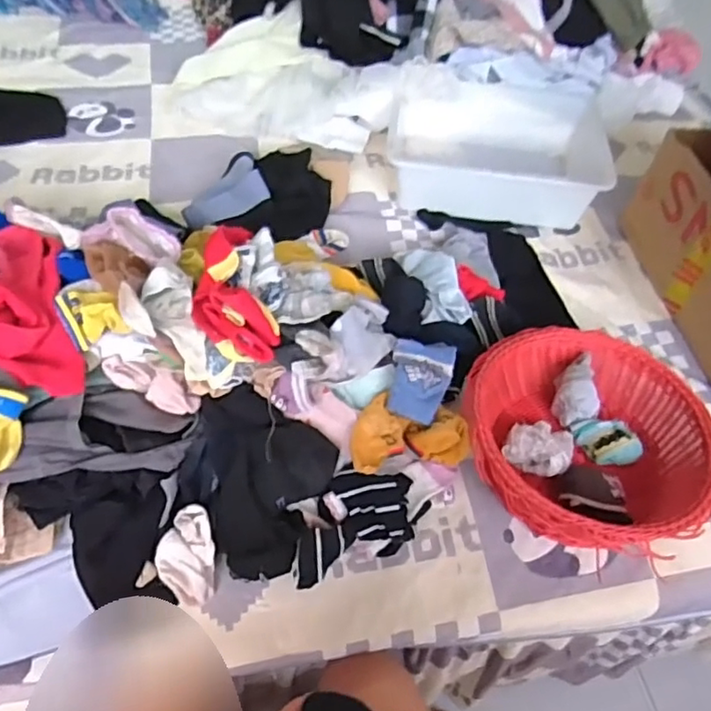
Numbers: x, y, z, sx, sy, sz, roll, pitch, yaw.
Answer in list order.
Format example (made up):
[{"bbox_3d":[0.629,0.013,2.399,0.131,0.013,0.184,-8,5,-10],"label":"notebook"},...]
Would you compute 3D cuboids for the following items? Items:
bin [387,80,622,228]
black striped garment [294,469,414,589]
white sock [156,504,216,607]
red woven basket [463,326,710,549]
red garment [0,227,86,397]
[{"bbox_3d":[0.244,-0.372,1.061,0.358,0.109,0.276,9,52,1],"label":"bin"},{"bbox_3d":[-0.004,0.171,0.627,0.144,0.056,0.086,-17,56,-18],"label":"black striped garment"},{"bbox_3d":[-0.171,0.203,0.603,0.054,0.024,0.095,-3,80,-12],"label":"white sock"},{"bbox_3d":[0.263,0.112,0.723,0.273,0.133,0.269,3,53,-4],"label":"red woven basket"},{"bbox_3d":[-0.338,-0.065,0.601,0.081,0.065,0.233,-16,56,-17],"label":"red garment"}]

